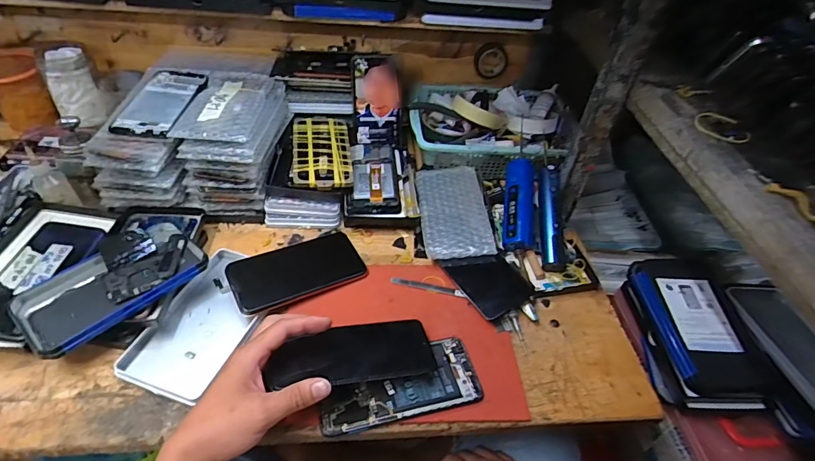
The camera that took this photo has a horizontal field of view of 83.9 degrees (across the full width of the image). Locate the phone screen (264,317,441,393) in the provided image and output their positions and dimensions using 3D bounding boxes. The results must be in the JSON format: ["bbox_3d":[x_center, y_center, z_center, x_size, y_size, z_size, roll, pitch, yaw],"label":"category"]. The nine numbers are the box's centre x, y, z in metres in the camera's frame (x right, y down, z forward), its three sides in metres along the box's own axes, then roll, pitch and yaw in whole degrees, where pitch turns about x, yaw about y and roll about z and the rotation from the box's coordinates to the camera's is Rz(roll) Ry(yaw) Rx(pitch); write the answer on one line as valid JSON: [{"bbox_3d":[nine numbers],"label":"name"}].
[{"bbox_3d":[-0.055,0.120,0.452,0.158,0.008,0.066,-2,39,-16],"label":"phone screen"}]

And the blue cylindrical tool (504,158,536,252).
[{"bbox_3d":[0.158,-0.038,0.632,0.044,0.031,0.133,6,72,0],"label":"blue cylindrical tool"}]

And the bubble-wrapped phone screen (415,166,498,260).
[{"bbox_3d":[0.064,-0.032,0.639,0.091,0.018,0.180,1,45,-6],"label":"bubble-wrapped phone screen"}]

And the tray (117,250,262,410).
[{"bbox_3d":[-0.227,0.097,0.510,0.099,0.016,0.182,17,46,10],"label":"tray"}]

